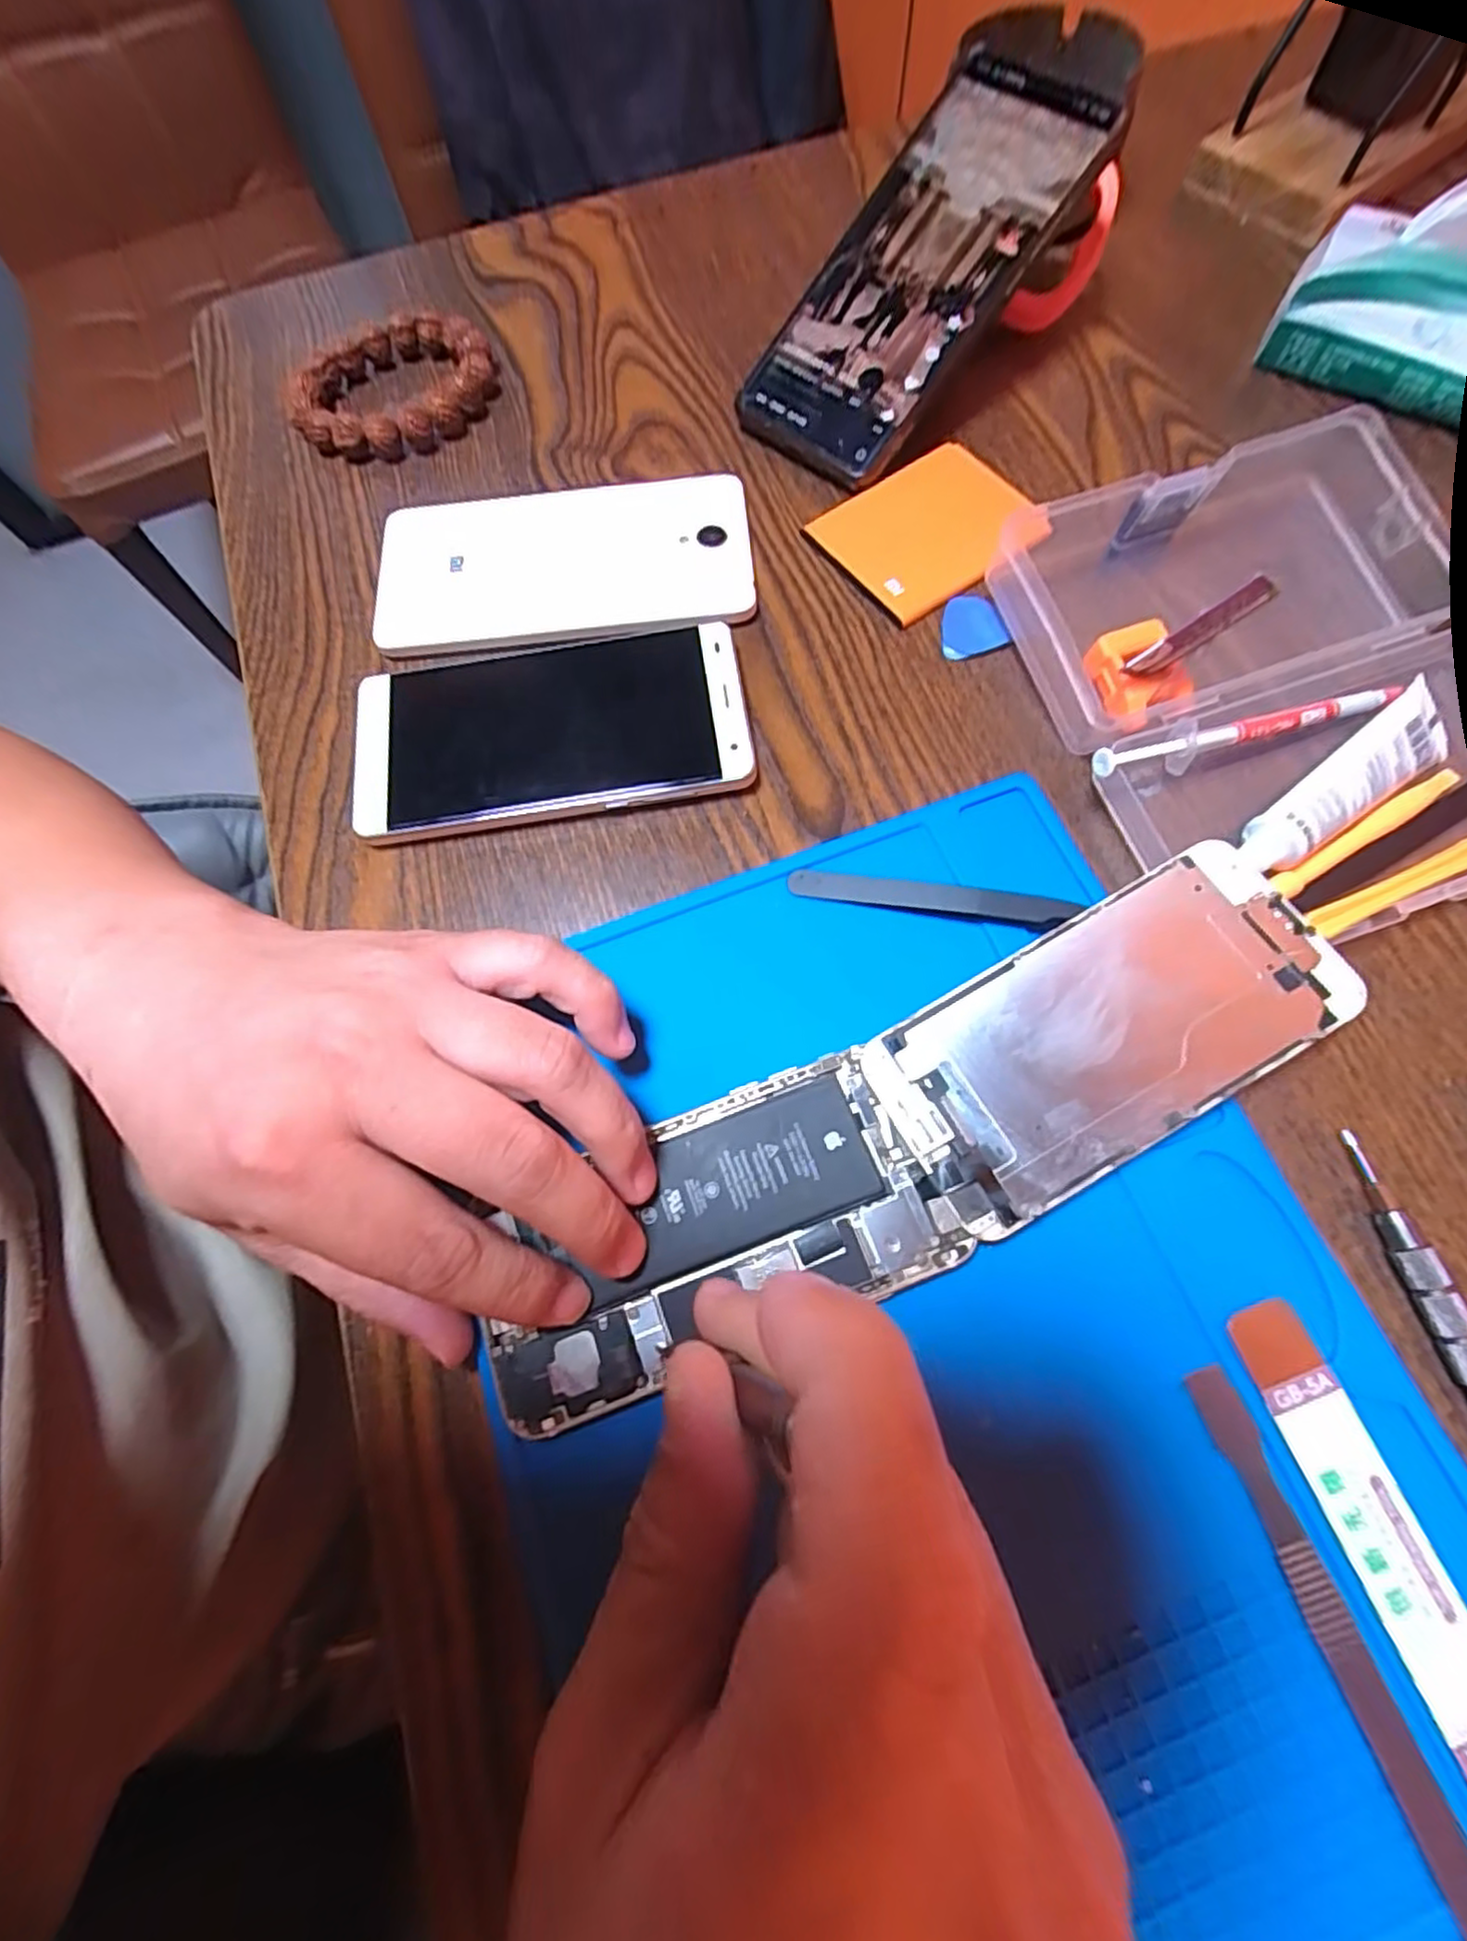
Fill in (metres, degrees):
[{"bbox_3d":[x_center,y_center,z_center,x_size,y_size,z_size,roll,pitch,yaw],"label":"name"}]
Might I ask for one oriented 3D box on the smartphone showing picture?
[{"bbox_3d":[0.075,-0.285,0.288,0.072,0.009,0.164,41,100,14],"label":"smartphone showing picture"}]

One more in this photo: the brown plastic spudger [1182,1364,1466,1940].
[{"bbox_3d":[0.144,0.160,0.166,0.011,0.004,0.120,-20,71,-4],"label":"brown plastic spudger"}]

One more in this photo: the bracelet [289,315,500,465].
[{"bbox_3d":[-0.155,-0.265,0.320,0.083,0.015,0.075,18,73,8],"label":"bracelet"}]

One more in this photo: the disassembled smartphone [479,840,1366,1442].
[{"bbox_3d":[0.052,0.047,0.202,0.258,0.011,0.065,-28,72,-3],"label":"disassembled smartphone"}]

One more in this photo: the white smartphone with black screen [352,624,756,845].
[{"bbox_3d":[-0.069,-0.090,0.258,0.144,0.014,0.074,-9,71,0],"label":"white smartphone with black screen"}]

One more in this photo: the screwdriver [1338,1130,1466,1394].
[{"bbox_3d":[0.190,0.096,0.185,0.013,0.011,0.105,-16,71,-3],"label":"screwdriver"}]

